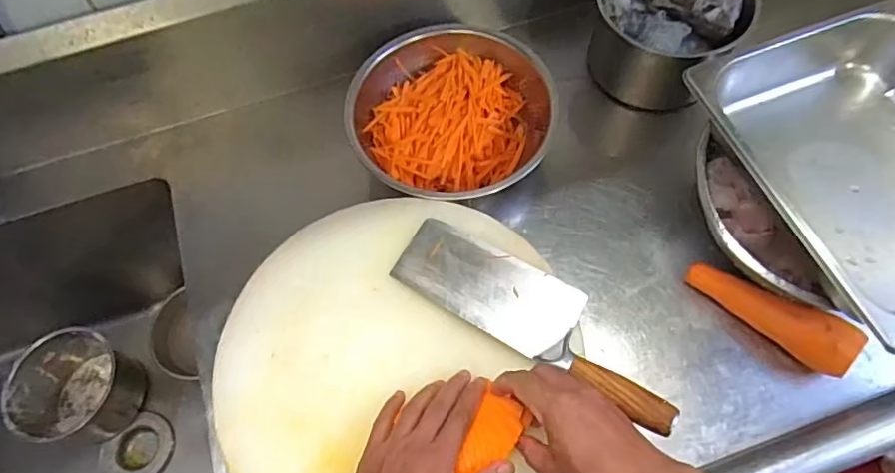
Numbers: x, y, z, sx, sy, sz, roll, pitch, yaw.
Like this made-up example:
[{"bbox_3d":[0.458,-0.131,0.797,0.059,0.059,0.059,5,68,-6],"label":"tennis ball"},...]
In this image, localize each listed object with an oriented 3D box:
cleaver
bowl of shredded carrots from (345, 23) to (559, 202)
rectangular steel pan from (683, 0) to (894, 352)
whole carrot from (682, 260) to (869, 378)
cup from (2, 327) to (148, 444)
[{"bbox_3d":[0.084,0.074,0.558,0.295,0.037,0.081,31,70,16],"label":"cleaver"},{"bbox_3d":[0.004,-0.152,0.710,0.240,0.073,0.225,-19,65,-6],"label":"bowl of shredded carrots"},{"bbox_3d":[0.416,-0.068,0.555,0.260,0.086,0.303,-21,65,-7],"label":"rectangular steel pan"},{"bbox_3d":[0.339,0.080,0.606,0.169,0.047,0.039,33,70,31],"label":"whole carrot"},{"bbox_3d":[-0.591,0.245,0.917,0.160,0.117,0.163,-1,64,2],"label":"cup"}]

